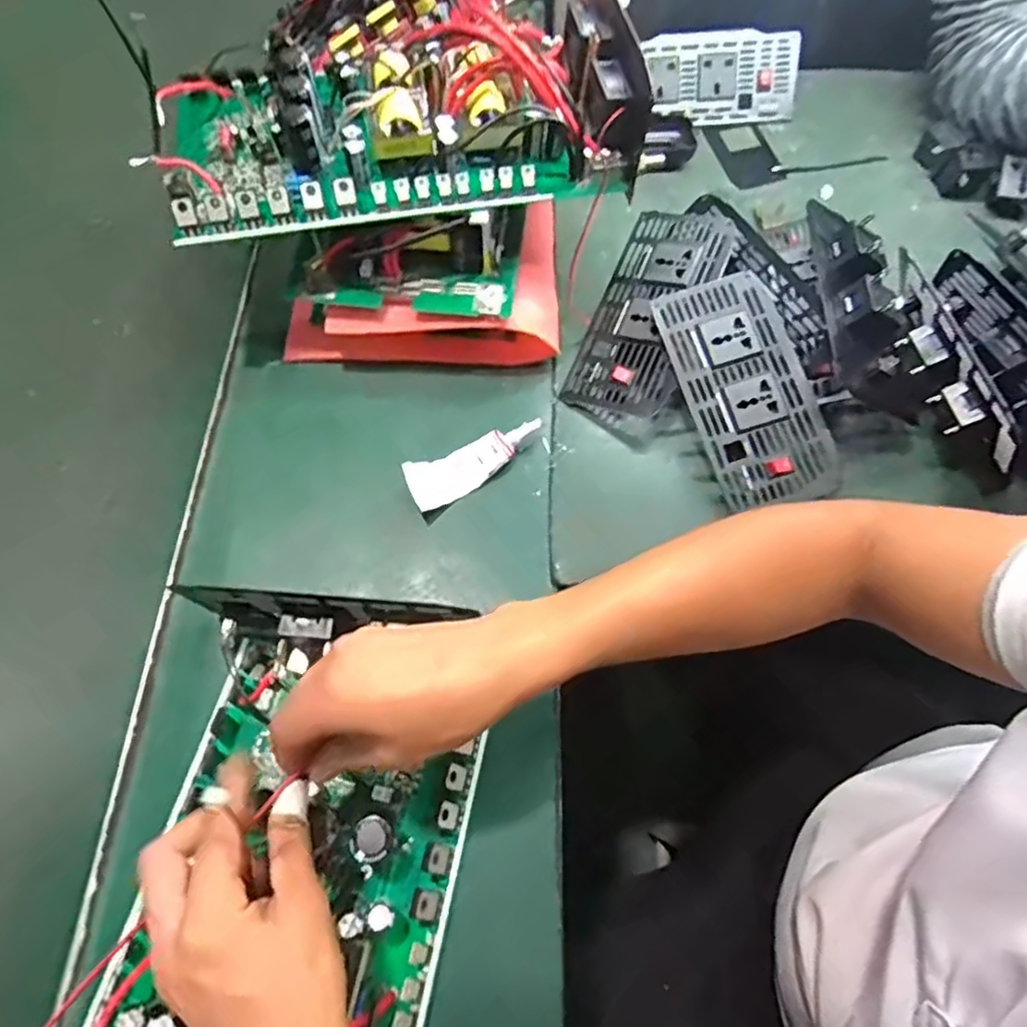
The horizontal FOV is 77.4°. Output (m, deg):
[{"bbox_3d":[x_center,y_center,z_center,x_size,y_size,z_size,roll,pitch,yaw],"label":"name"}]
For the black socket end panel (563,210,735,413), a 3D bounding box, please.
[{"bbox_3d":[0.113,-0.173,0.538,0.085,0.017,0.191,21,82,22],"label":"black socket end panel"}]

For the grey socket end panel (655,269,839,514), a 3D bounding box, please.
[{"bbox_3d":[0.183,-0.098,0.500,0.092,0.016,0.185,-20,79,2],"label":"grey socket end panel"}]

